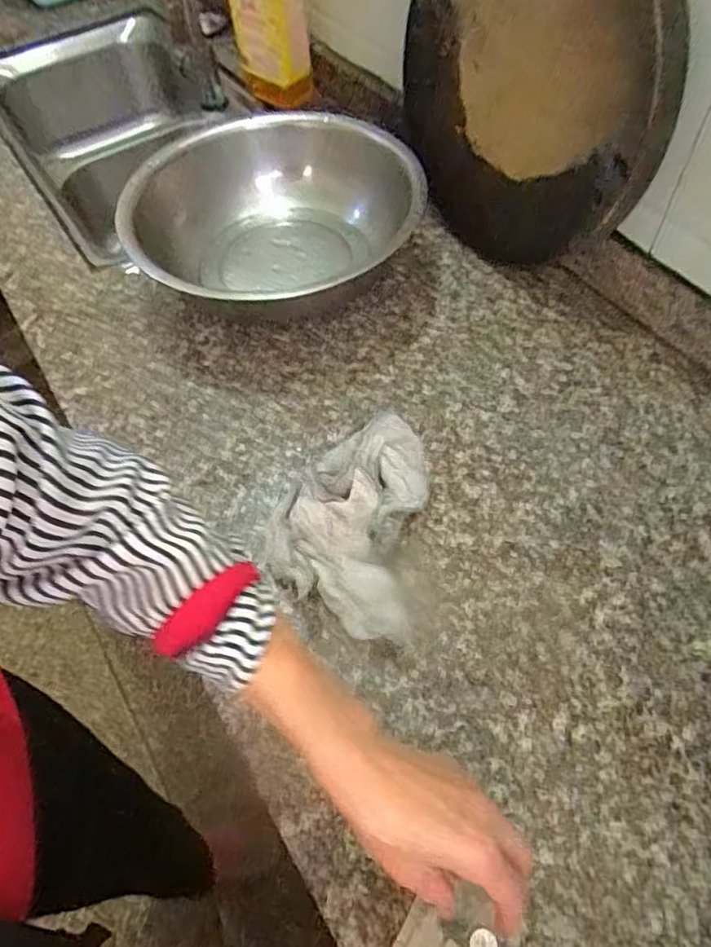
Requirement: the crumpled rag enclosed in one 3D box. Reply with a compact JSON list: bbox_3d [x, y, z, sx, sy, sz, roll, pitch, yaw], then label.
[{"bbox_3d":[-0.005,0.033,0.553,0.132,0.039,0.220,8,57,8],"label":"crumpled rag"}]

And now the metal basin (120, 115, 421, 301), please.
[{"bbox_3d":[-0.107,-0.309,0.732,0.299,0.104,0.338,19,59,15],"label":"metal basin"}]

